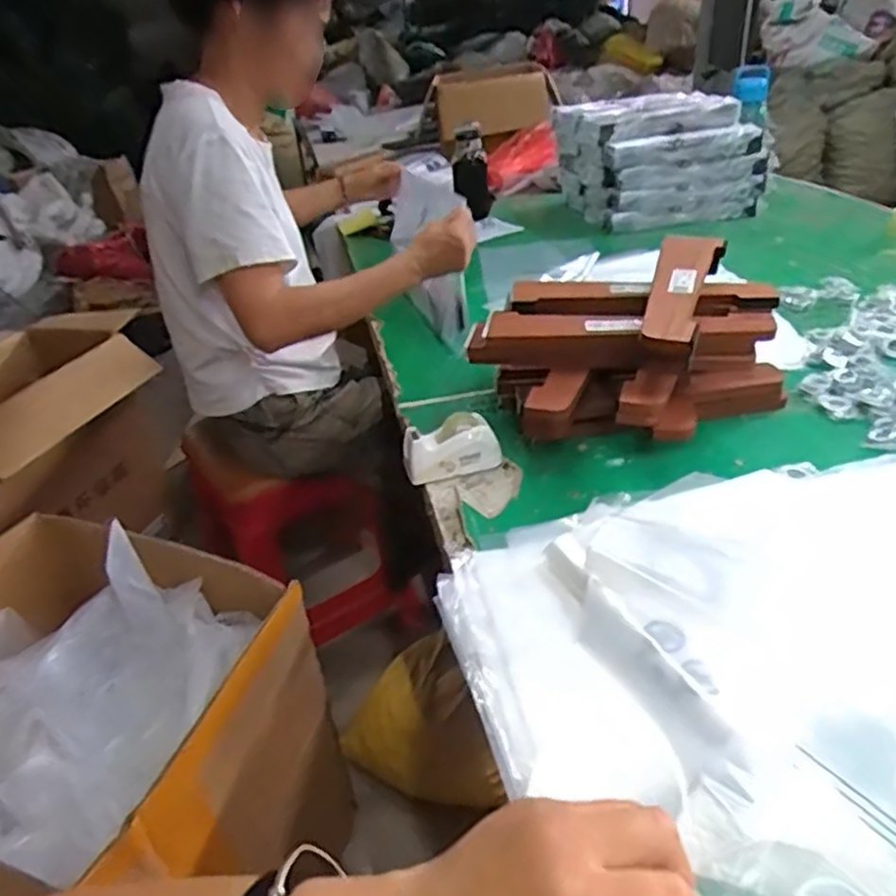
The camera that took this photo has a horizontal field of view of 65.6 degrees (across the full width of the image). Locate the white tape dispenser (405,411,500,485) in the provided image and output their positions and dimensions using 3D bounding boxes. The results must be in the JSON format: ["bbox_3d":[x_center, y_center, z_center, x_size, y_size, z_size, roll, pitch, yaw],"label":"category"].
[{"bbox_3d":[0.004,-0.001,0.853,0.115,0.059,0.051,-13,34,-11],"label":"white tape dispenser"}]

